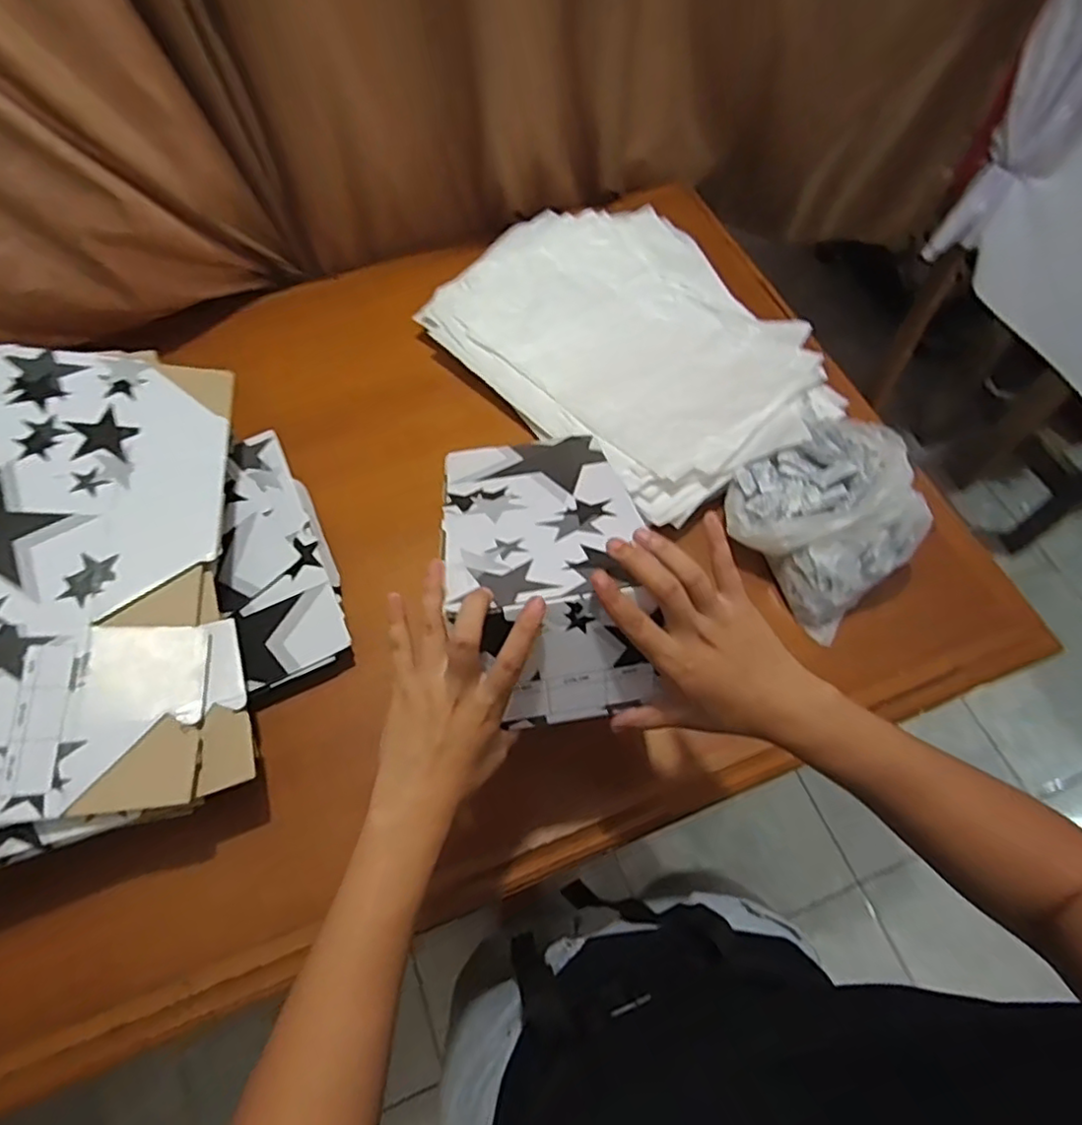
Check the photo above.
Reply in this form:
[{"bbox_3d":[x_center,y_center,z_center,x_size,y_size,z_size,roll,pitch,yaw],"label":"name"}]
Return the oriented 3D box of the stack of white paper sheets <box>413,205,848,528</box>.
[{"bbox_3d":[0.115,-0.266,0.769,0.349,0.042,0.451,-38,68,-18],"label":"stack of white paper sheets"}]

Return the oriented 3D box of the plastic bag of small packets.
[{"bbox_3d":[0.284,-0.051,0.639,0.169,0.086,0.170,-35,67,-17],"label":"plastic bag of small packets"}]

